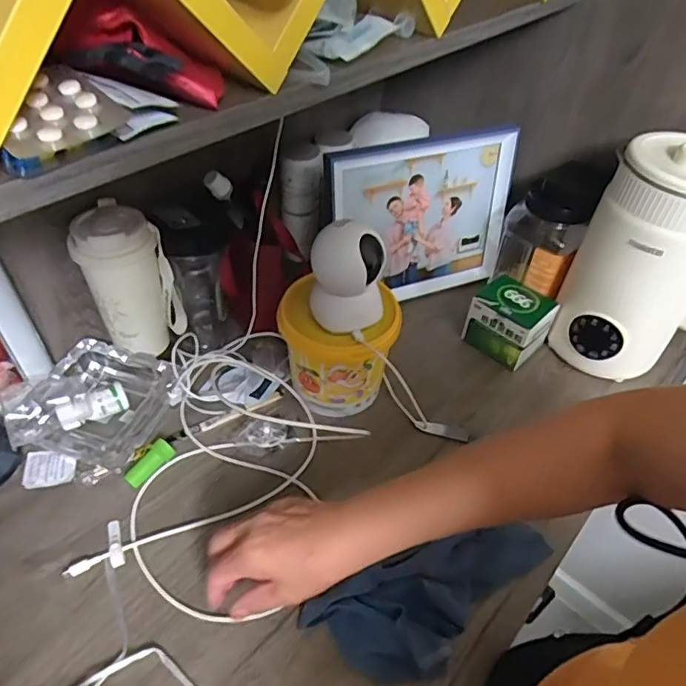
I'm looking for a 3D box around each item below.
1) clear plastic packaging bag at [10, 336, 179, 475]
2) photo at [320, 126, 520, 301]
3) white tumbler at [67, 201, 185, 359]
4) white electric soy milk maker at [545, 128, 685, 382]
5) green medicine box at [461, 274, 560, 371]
[{"bbox_3d":[-0.281,0.069,0.605,0.147,0.042,0.154,19,47,14],"label":"clear plastic packaging bag"},{"bbox_3d":[0.105,-0.165,0.735,0.279,0.224,0.022,-15,41,-19],"label":"photo"},{"bbox_3d":[-0.246,-0.071,0.617,0.096,0.163,0.067,-14,48,-17],"label":"white tumbler"},{"bbox_3d":[0.374,-0.076,0.628,0.181,0.282,0.118,35,52,27],"label":"white electric soy milk maker"},{"bbox_3d":[0.222,-0.031,0.715,0.101,0.081,0.083,32,51,25],"label":"green medicine box"}]

